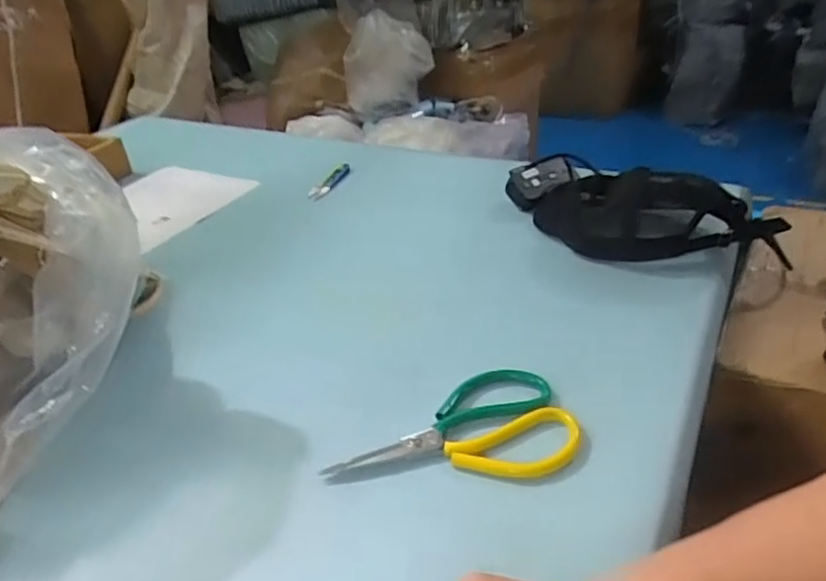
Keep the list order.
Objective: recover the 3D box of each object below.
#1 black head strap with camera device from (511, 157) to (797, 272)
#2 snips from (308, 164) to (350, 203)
[{"bbox_3d":[0.252,-0.102,0.715,0.175,0.054,0.311,-25,37,-28],"label":"black head strap with camera device"},{"bbox_3d":[-0.131,-0.171,0.931,0.029,0.010,0.099,15,51,28],"label":"snips"}]

